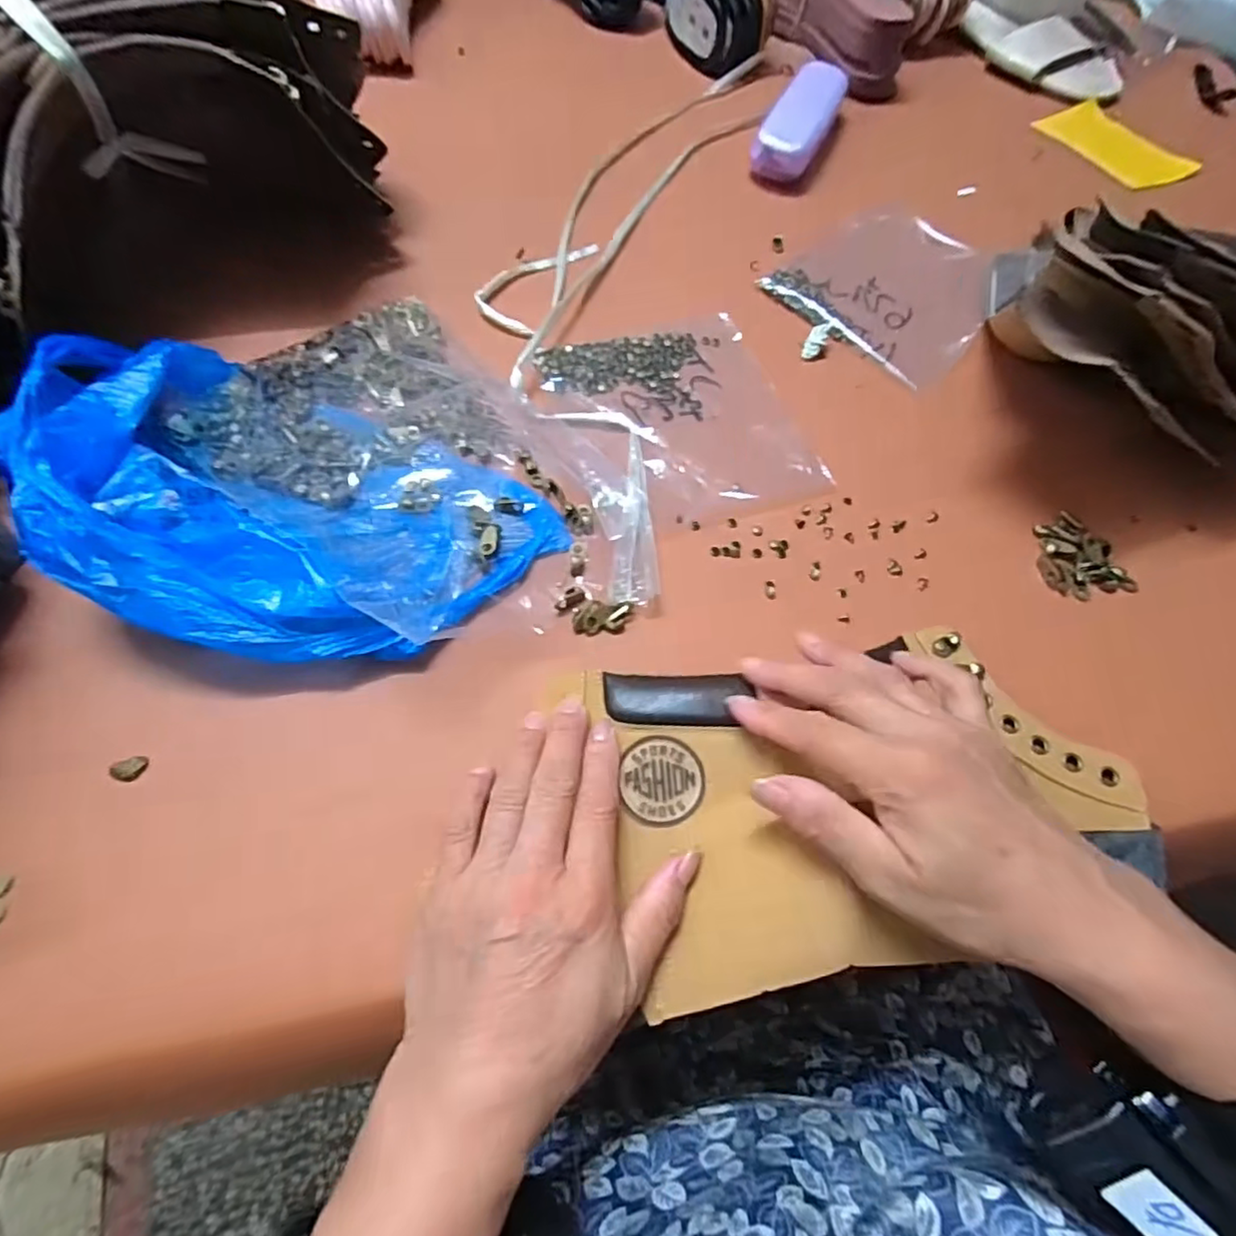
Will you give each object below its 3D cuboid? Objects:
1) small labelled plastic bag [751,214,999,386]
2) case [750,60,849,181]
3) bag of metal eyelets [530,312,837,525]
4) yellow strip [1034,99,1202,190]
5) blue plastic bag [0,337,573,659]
[{"bbox_3d":[0.187,-0.229,0.452,0.133,0.009,0.165,41,68,15],"label":"small labelled plastic bag"},{"bbox_3d":[0.149,-0.397,0.519,0.044,0.039,0.130,25,64,8],"label":"case"},{"bbox_3d":[0.034,-0.123,0.393,0.145,0.012,0.146,-17,66,-12],"label":"bag of metal eyelets"},{"bbox_3d":[0.426,-0.409,0.555,0.059,0.010,0.128,-33,70,-18],"label":"yellow strip"},{"bbox_3d":[-0.157,-0.058,0.309,0.236,0.070,0.161,21,64,6],"label":"blue plastic bag"}]

